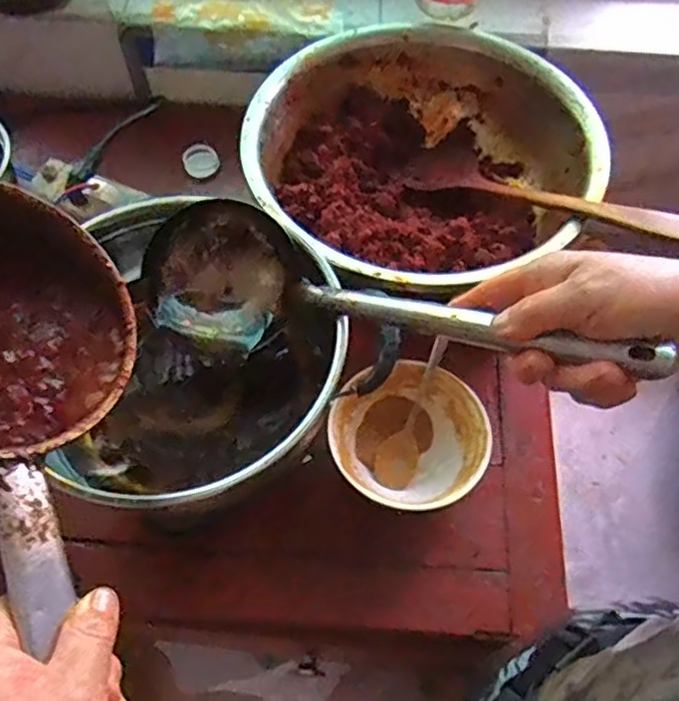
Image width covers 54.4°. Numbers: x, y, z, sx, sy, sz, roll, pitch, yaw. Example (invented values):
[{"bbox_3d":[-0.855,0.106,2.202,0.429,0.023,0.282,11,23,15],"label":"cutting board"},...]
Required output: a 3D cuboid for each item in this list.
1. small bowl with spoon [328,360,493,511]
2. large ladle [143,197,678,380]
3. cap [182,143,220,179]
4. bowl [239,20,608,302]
[{"bbox_3d":[0.057,0.080,0.574,0.133,0.063,0.125,2,60,-3],"label":"small bowl with spoon"},{"bbox_3d":[0.012,-0.026,0.450,0.381,0.084,0.091,16,57,33],"label":"large ladle"},{"bbox_3d":[-0.166,-0.229,0.795,0.042,0.016,0.040,2,60,-3],"label":"cap"},{"bbox_3d":[0.078,-0.192,0.691,0.340,0.114,0.334,2,60,-3],"label":"bowl"}]

